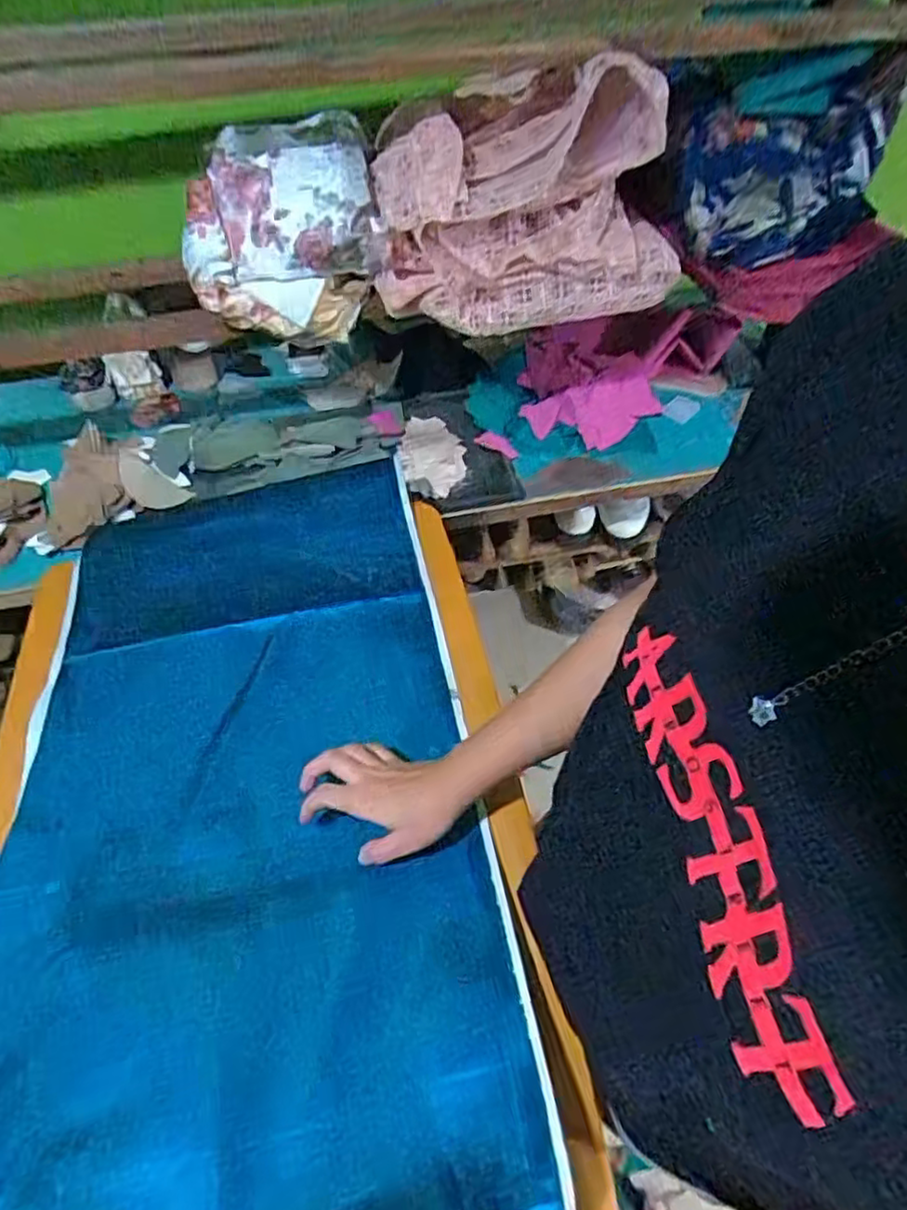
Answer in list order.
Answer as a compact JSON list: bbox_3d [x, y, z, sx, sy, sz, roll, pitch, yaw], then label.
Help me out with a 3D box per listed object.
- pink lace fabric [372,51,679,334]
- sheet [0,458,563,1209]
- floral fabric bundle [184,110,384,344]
[{"bbox_3d":[0.075,-0.437,0.715,0.320,0.204,0.158,-9,55,-5],"label":"pink lace fabric"},{"bbox_3d":[-0.195,0.154,0.590,0.411,0.066,0.718,-10,51,-4],"label":"sheet"},{"bbox_3d":[-0.187,-0.408,0.737,0.206,0.161,0.154,-11,55,-6],"label":"floral fabric bundle"}]

